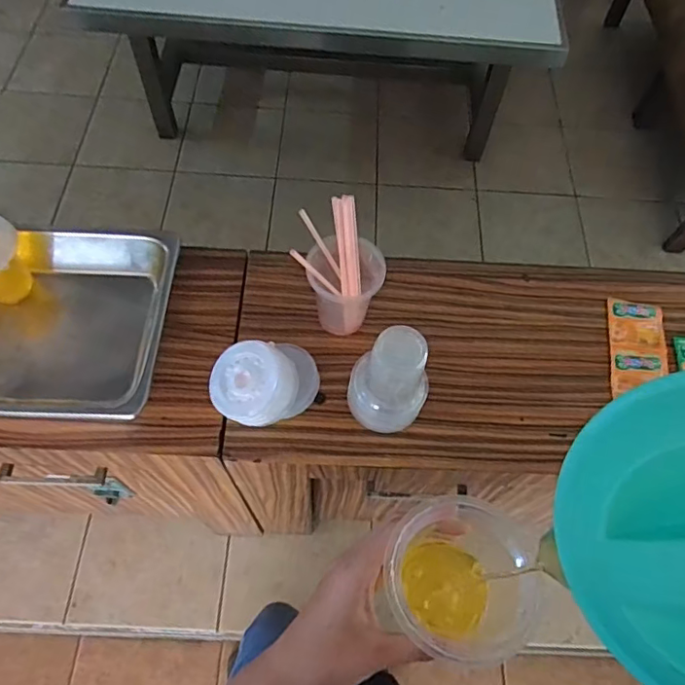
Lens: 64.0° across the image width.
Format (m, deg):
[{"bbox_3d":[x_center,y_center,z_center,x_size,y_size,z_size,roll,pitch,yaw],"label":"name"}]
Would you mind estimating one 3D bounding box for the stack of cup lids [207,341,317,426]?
[{"bbox_3d":[-0.089,0.050,0.636,0.118,0.058,0.094,0,62,-2],"label":"stack of cup lids"}]

